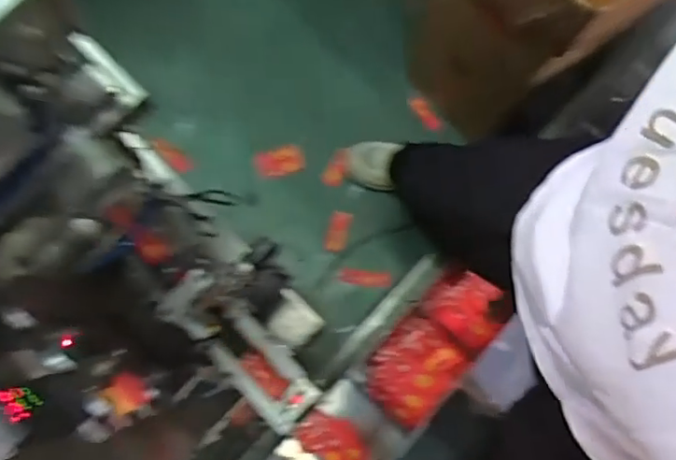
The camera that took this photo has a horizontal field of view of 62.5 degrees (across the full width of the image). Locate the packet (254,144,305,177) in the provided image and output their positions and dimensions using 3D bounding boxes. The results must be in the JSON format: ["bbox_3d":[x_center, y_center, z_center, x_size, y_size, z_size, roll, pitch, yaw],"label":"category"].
[{"bbox_3d":[-0.135,-0.156,1.278,0.108,0.022,0.067,-10,79,-3],"label":"packet"}]

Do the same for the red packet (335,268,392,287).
[{"bbox_3d":[0.059,0.106,1.243,0.118,0.015,0.035,4,80,9],"label":"red packet"}]

